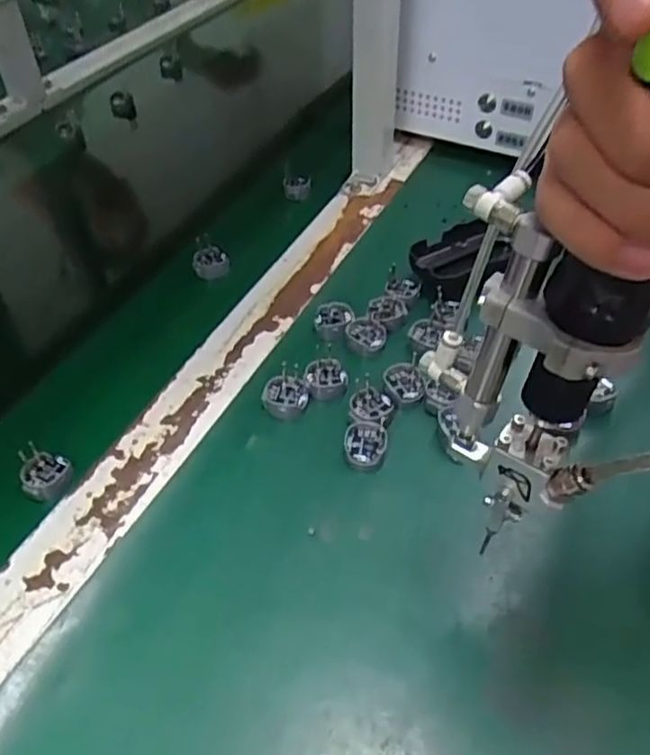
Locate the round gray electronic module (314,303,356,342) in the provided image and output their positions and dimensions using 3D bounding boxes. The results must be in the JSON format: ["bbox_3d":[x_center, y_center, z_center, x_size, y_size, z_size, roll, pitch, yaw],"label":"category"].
[{"bbox_3d":[0.007,-0.039,0.474,0.027,0.015,0.027,-1,45,1],"label":"round gray electronic module"}]

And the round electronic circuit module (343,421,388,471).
[{"bbox_3d":[0.024,0.040,0.397,0.025,0.013,0.028,6,46,9],"label":"round electronic circuit module"}]

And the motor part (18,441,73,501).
[{"bbox_3d":[-0.168,0.056,0.397,0.028,0.020,0.027,-1,45,1],"label":"motor part"}]

